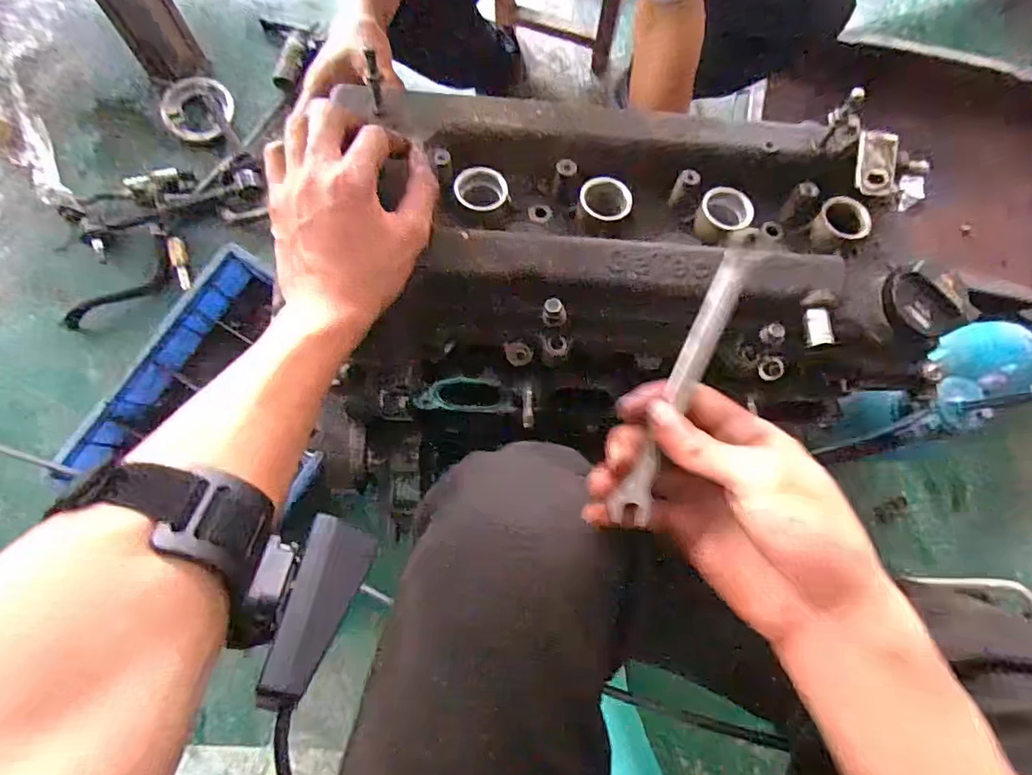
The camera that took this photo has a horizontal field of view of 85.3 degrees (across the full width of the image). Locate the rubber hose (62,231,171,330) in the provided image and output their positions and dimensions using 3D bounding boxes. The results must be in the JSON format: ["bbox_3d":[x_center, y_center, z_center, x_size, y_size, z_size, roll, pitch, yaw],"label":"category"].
[{"bbox_3d":[-0.646,-0.164,0.933,0.076,0.025,0.212,41,82,4],"label":"rubber hose"}]

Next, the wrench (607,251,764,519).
[{"bbox_3d":[0.083,-0.004,0.271,0.017,0.010,0.144,24,85,5],"label":"wrench"}]

